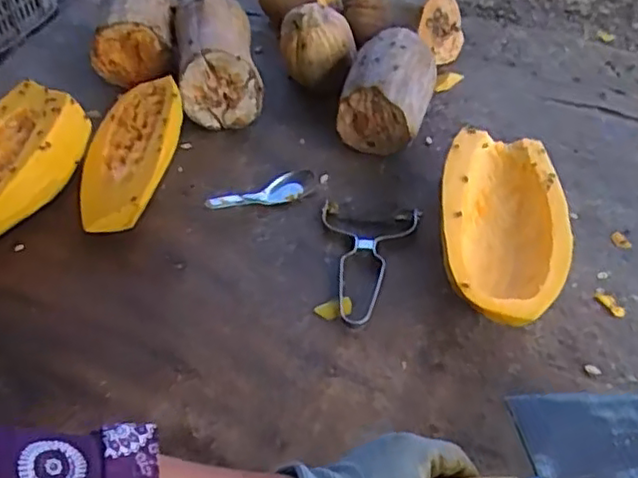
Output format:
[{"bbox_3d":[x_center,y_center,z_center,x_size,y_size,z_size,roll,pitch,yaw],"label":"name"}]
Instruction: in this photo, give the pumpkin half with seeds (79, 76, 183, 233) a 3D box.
[{"bbox_3d":[-0.197,-0.096,0.706,0.103,0.059,0.216,-2,48,1],"label":"pumpkin half with seeds"}]

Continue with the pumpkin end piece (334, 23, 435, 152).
[{"bbox_3d":[0.077,-0.164,0.731,0.095,0.091,0.135,11,50,12],"label":"pumpkin end piece"}]

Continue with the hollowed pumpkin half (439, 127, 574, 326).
[{"bbox_3d":[0.170,-0.010,0.613,0.113,0.074,0.221,6,49,8],"label":"hollowed pumpkin half"}]

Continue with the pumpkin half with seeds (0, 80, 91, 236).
[{"bbox_3d":[-0.320,-0.067,0.671,0.123,0.077,0.199,9,49,11],"label":"pumpkin half with seeds"}]

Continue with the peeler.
[{"bbox_3d":[0.040,0.020,0.625,0.098,0.011,0.146,7,49,9],"label":"peeler"}]

